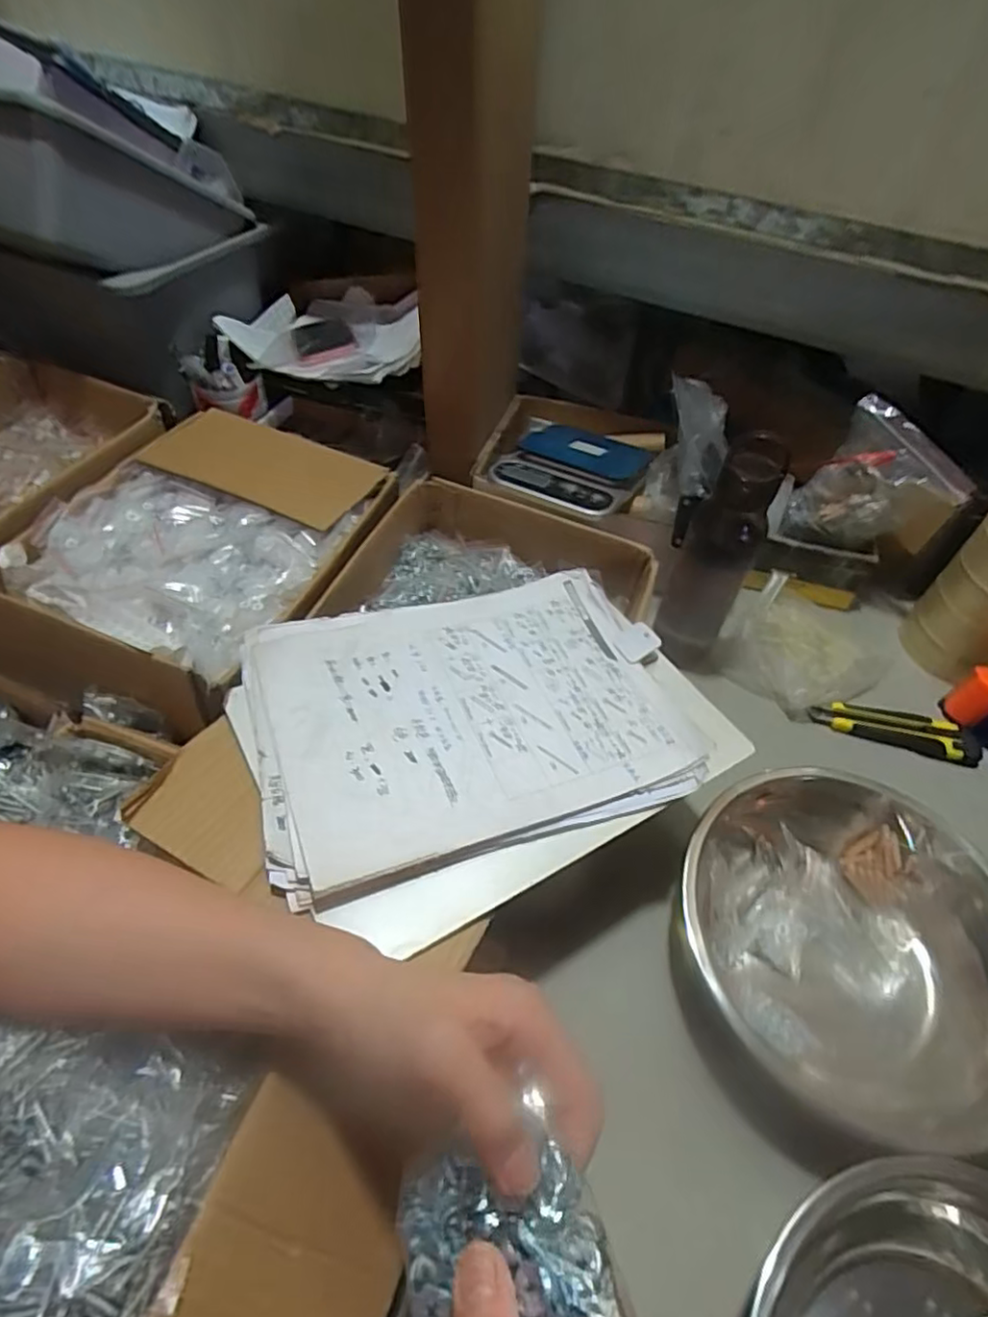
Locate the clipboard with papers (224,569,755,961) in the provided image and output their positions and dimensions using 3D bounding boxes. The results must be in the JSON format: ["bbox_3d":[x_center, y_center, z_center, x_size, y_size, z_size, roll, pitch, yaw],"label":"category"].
[{"bbox_3d":[-0.008,0.041,0.465,0.319,0.030,0.253,-18,53,-19],"label":"clipboard with papers"}]

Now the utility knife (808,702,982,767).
[{"bbox_3d":[0.403,0.069,0.637,0.161,0.018,0.040,11,50,4],"label":"utility knife"}]

